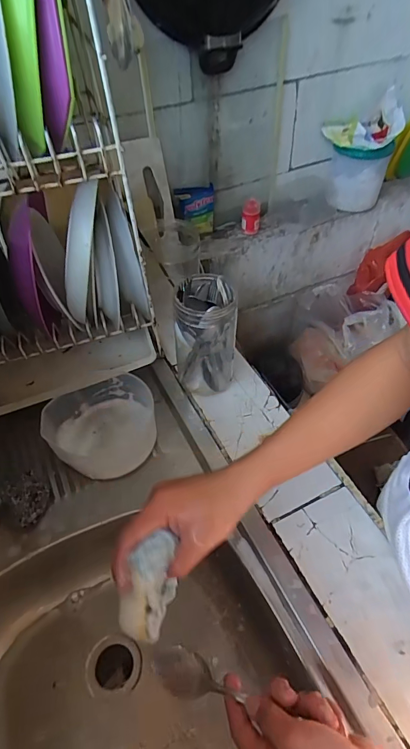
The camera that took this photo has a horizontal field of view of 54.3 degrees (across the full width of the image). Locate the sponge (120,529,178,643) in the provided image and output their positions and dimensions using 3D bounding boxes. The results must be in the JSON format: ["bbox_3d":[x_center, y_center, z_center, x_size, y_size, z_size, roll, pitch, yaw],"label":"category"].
[{"bbox_3d":[-0.045,0.177,0.328,0.036,0.033,0.085,9,92,9],"label":"sponge"}]

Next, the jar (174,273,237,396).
[{"bbox_3d":[-0.001,-0.057,0.591,0.084,0.174,0.084,-1,49,1],"label":"jar"}]

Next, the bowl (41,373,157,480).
[{"bbox_3d":[-0.150,0.073,0.575,0.153,0.055,0.142,-1,49,1],"label":"bowl"}]

